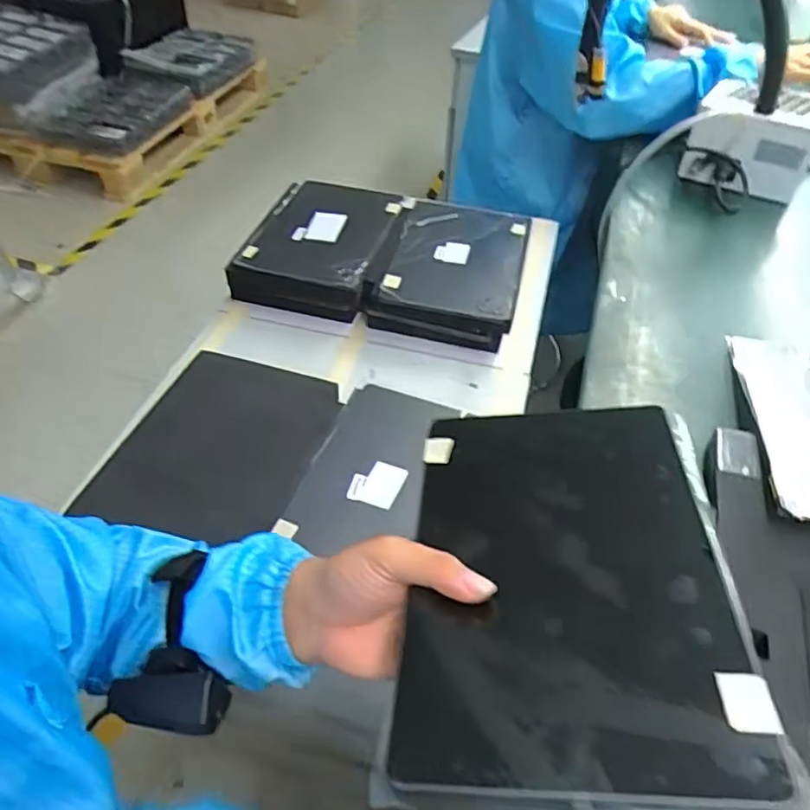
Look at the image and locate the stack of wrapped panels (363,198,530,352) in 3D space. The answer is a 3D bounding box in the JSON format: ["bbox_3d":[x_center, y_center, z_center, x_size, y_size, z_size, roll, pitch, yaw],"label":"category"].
[{"bbox_3d":[0.066,-0.201,0.892,0.193,0.068,0.260,12,48,9],"label":"stack of wrapped panels"}]

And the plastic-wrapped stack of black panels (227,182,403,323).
[{"bbox_3d":[-0.119,-0.238,0.915,0.195,0.063,0.245,10,48,8],"label":"plastic-wrapped stack of black panels"}]

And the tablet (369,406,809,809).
[{"bbox_3d":[0.087,0.086,0.348,0.165,0.011,0.254,-4,37,12],"label":"tablet"}]

